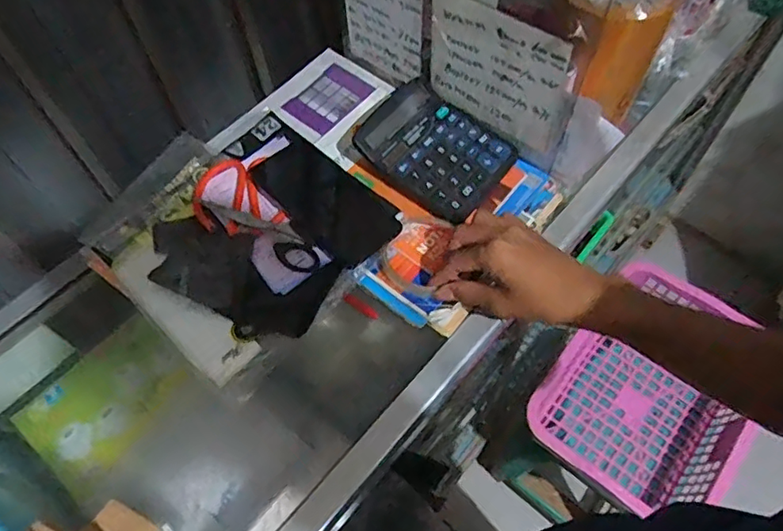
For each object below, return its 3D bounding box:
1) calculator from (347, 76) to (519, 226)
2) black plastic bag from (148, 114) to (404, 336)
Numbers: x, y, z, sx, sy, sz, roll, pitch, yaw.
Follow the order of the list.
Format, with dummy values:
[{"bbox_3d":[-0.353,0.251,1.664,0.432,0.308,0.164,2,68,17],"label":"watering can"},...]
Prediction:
[{"bbox_3d":[0.046,-0.127,0.590,0.149,0.031,0.118,35,66,19],"label":"calculator"},{"bbox_3d":[-0.113,-0.042,0.560,0.201,0.016,0.210,25,63,15],"label":"black plastic bag"}]

